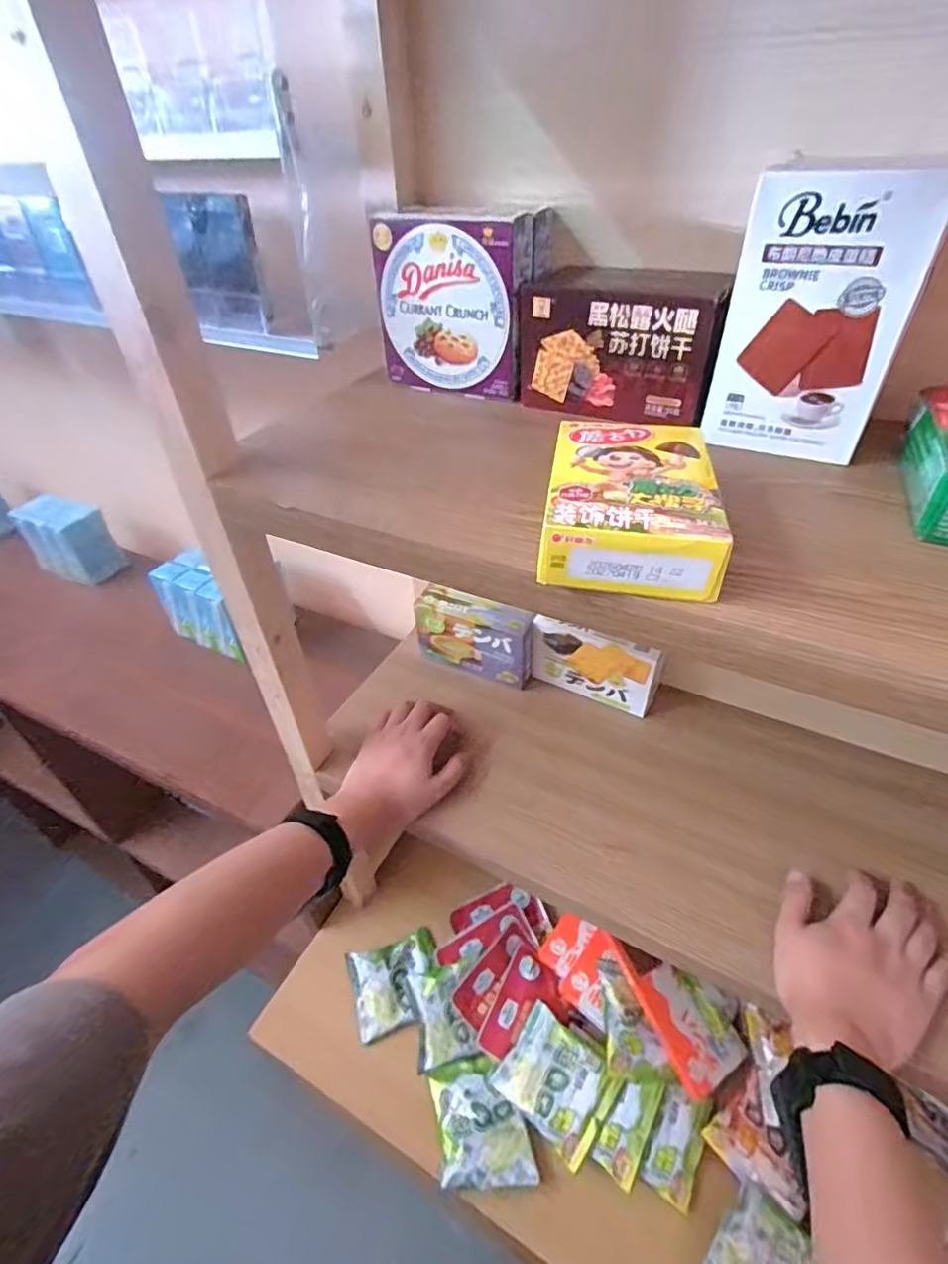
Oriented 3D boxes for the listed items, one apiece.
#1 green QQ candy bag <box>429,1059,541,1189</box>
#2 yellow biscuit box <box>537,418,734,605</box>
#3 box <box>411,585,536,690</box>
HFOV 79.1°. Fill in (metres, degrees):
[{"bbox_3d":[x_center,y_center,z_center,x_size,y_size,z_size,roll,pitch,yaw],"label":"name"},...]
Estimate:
[{"bbox_3d":[0.008,0.556,0.650,0.099,0.027,0.113,-8,41,-8],"label":"green QQ candy bag"},{"bbox_3d":[0.086,-0.074,0.318,0.084,0.036,0.128,6,41,9],"label":"yellow biscuit box"},{"bbox_3d":[0.002,0.004,0.704,0.145,0.087,0.042,17,44,20],"label":"box"}]

